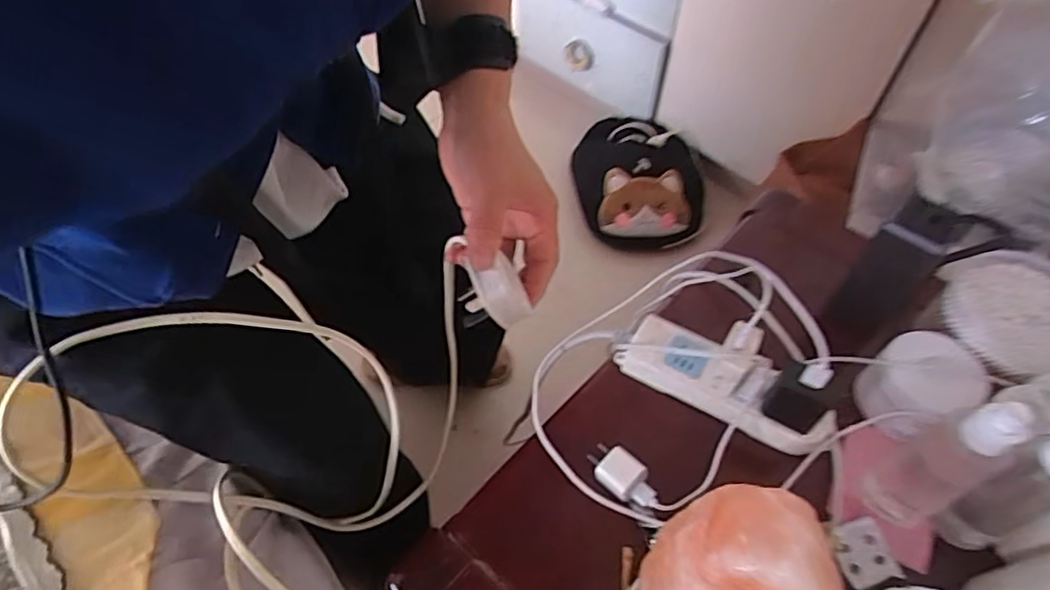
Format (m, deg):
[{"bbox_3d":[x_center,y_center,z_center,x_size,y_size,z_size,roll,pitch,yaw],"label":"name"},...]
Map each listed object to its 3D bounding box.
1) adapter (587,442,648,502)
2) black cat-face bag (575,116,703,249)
[{"bbox_3d":[0.072,0.142,0.499,0.046,0.022,0.030,30,60,19],"label":"adapter"},{"bbox_3d":[0.248,-0.261,1.372,0.263,0.106,0.311,-5,55,-4],"label":"black cat-face bag"}]

